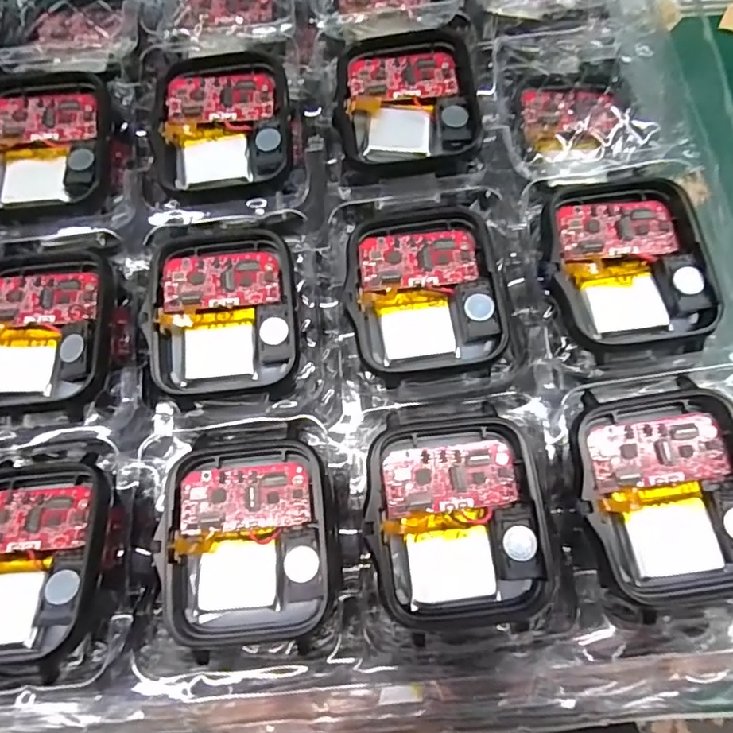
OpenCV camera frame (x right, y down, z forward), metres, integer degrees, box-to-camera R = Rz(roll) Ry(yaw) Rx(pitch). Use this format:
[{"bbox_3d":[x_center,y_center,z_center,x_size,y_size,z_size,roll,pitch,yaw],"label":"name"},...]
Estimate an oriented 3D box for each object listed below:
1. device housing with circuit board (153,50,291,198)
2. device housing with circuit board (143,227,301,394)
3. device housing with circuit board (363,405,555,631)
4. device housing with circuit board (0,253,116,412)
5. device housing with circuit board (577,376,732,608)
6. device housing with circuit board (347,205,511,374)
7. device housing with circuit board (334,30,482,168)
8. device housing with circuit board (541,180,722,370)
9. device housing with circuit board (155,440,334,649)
[{"bbox_3d":[-0.040,-0.069,0.152,0.037,0.007,0.046,-4,74,1],"label":"device housing with circuit board"},{"bbox_3d":[-0.037,-0.015,0.139,0.036,0.007,0.044,-4,74,1],"label":"device housing with circuit board"},{"bbox_3d":[0.020,0.034,0.119,0.037,0.008,0.045,-8,74,0],"label":"device housing with circuit board"},{"bbox_3d":[-0.084,-0.010,0.138,0.036,0.006,0.042,-4,74,1],"label":"device housing with circuit board"},{"bbox_3d":[0.066,0.028,0.116,0.037,0.006,0.044,-5,74,1],"label":"device housing with circuit board"},{"bbox_3d":[0.015,-0.020,0.137,0.037,0.006,0.042,-7,74,0],"label":"device housing with circuit board"},{"bbox_3d":[0.012,-0.075,0.149,0.038,0.004,0.041,1,75,2],"label":"device housing with circuit board"},{"bbox_3d":[0.064,-0.025,0.132,0.039,0.006,0.046,-1,74,2],"label":"device housing with circuit board"},{"bbox_3d":[-0.027,0.039,0.122,0.037,0.007,0.043,-6,74,1],"label":"device housing with circuit board"}]

